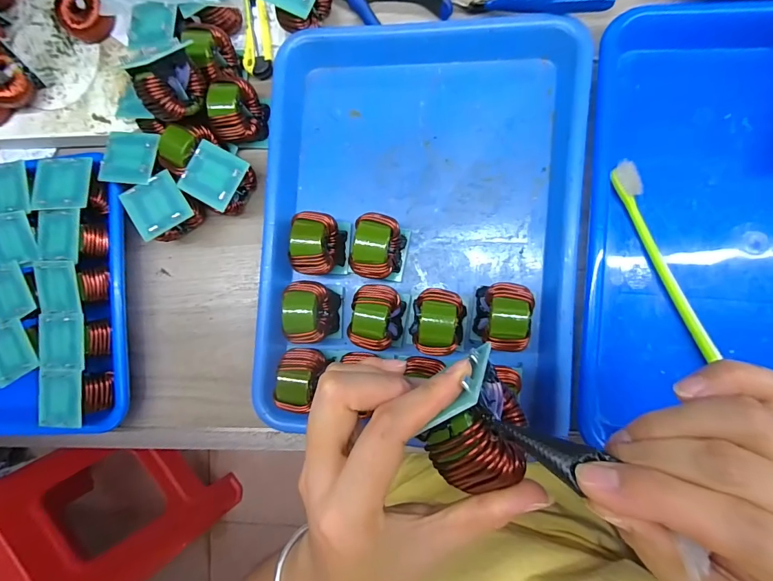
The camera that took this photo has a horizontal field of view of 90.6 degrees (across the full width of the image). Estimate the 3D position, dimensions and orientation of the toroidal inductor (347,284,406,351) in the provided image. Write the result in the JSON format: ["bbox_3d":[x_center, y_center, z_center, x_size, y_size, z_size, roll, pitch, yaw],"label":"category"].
[{"bbox_3d":[-0.007,0.021,0.304,0.036,0.048,0.050,9,91,10],"label":"toroidal inductor"}]

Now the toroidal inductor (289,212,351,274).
[{"bbox_3d":[-0.053,-0.037,0.312,0.035,0.051,0.048,5,90,10],"label":"toroidal inductor"}]

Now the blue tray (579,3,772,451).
[{"bbox_3d":[0.274,-0.036,0.268,0.253,0.032,0.322,4,89,9],"label":"blue tray"}]

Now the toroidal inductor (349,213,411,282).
[{"bbox_3d":[-0.004,-0.033,0.303,0.035,0.049,0.049,11,91,10],"label":"toroidal inductor"}]

